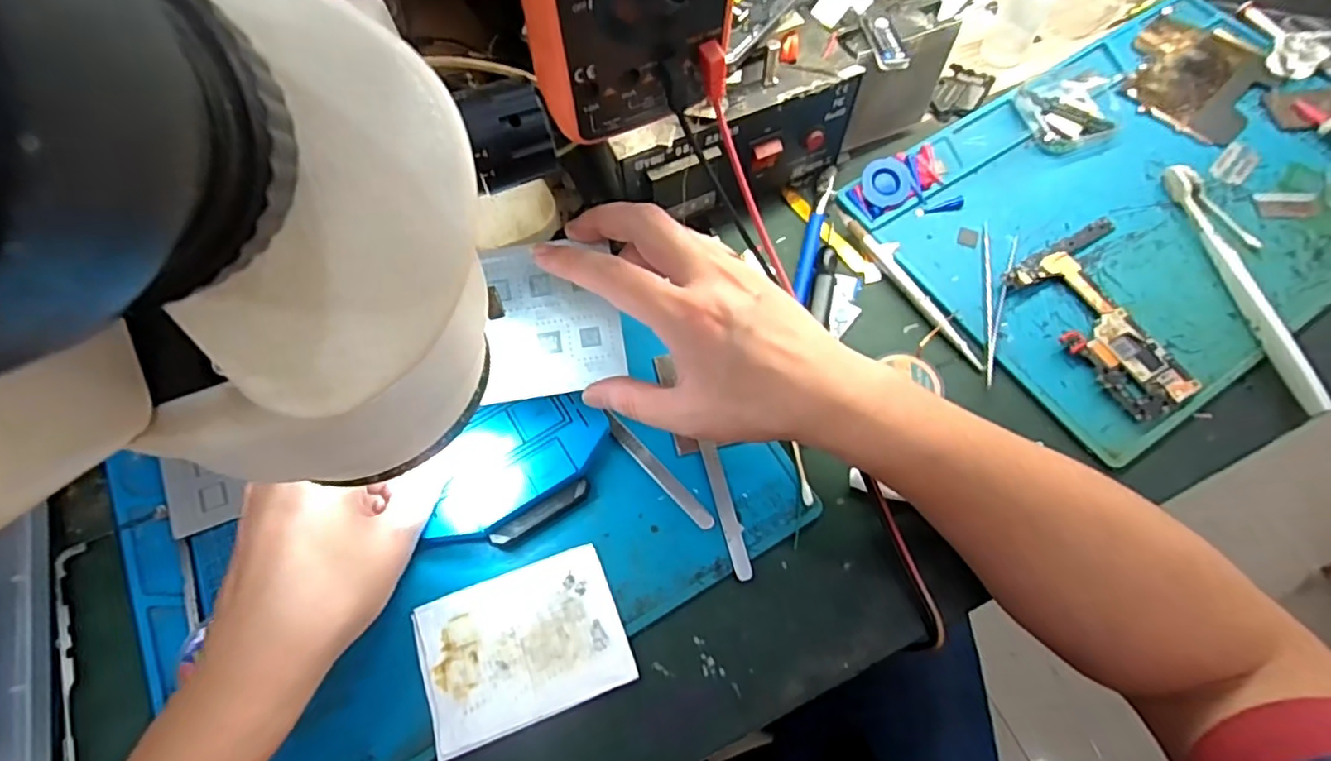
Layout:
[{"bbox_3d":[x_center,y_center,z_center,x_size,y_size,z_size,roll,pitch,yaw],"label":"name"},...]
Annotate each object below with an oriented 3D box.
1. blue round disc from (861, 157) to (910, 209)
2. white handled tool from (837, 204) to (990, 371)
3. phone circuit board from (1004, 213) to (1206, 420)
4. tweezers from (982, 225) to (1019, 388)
[{"bbox_3d":[0.155,-0.140,0.441,0.032,0.013,0.037,30,69,11],"label":"blue round disc"},{"bbox_3d":[0.161,-0.066,0.416,0.014,0.008,0.143,-27,70,-12],"label":"white handled tool"},{"bbox_3d":[0.290,-0.043,0.399,0.093,0.011,0.123,-26,70,-12],"label":"phone circuit board"},{"bbox_3d":[0.217,-0.051,0.404,0.021,0.008,0.123,13,67,4],"label":"tweezers"}]

